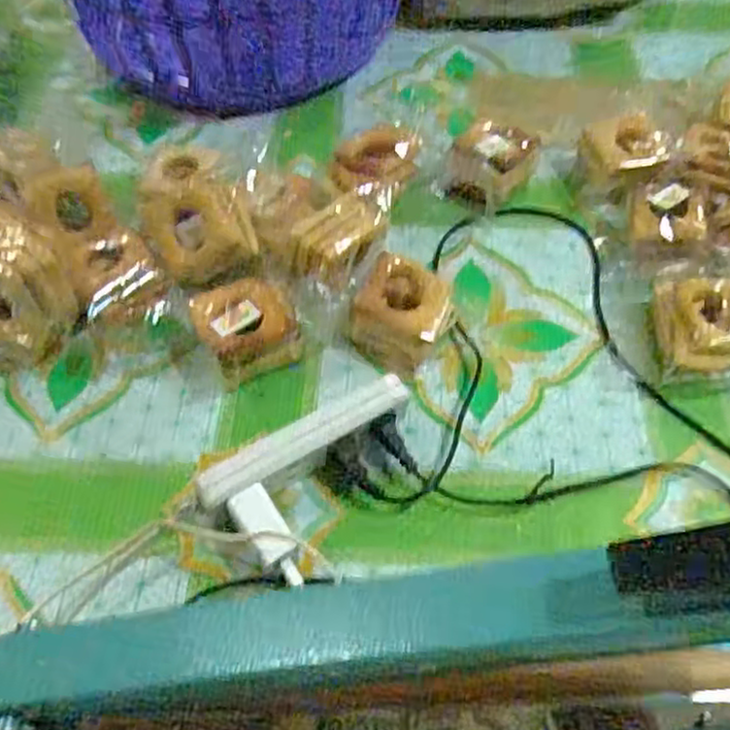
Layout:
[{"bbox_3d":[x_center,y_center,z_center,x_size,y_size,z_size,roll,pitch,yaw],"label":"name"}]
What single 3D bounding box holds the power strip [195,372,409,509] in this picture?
[{"bbox_3d":[-0.038,0.052,0.474,0.144,0.040,0.026,-28,60,-18],"label":"power strip"}]

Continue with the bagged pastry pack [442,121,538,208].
[{"bbox_3d":[0.102,-0.163,0.616,0.071,0.048,0.063,15,57,9],"label":"bagged pastry pack"}]

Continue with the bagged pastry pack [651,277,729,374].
[{"bbox_3d":[0.246,-0.028,0.528,0.070,0.042,0.070,0,55,-1],"label":"bagged pastry pack"}]

